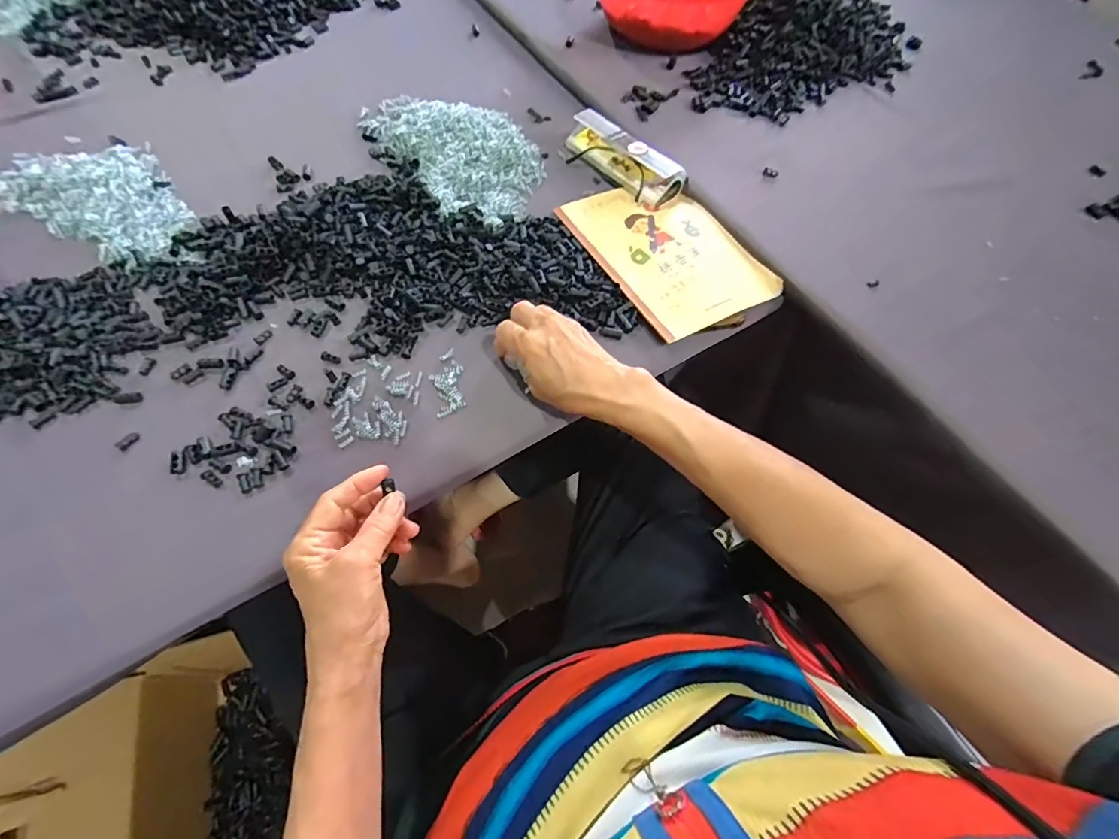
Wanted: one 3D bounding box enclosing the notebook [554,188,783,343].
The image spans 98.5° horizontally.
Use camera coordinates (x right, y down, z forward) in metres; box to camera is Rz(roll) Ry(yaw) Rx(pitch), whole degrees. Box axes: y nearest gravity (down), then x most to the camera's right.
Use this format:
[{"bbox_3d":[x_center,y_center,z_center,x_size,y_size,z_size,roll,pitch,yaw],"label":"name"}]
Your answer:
[{"bbox_3d":[0.109,-0.176,0.499,0.141,0.014,0.201,-26,66,-14],"label":"notebook"}]

